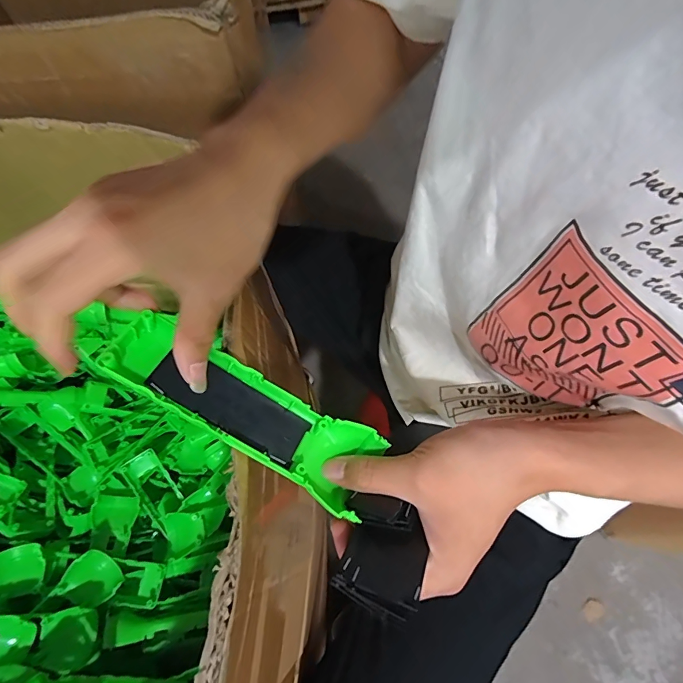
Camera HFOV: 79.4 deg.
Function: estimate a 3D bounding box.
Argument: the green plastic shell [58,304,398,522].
[{"bbox_3d":[-0.058,0.036,0.233,0.170,0.034,0.050,30,67,-8],"label":"green plastic shell"}]

